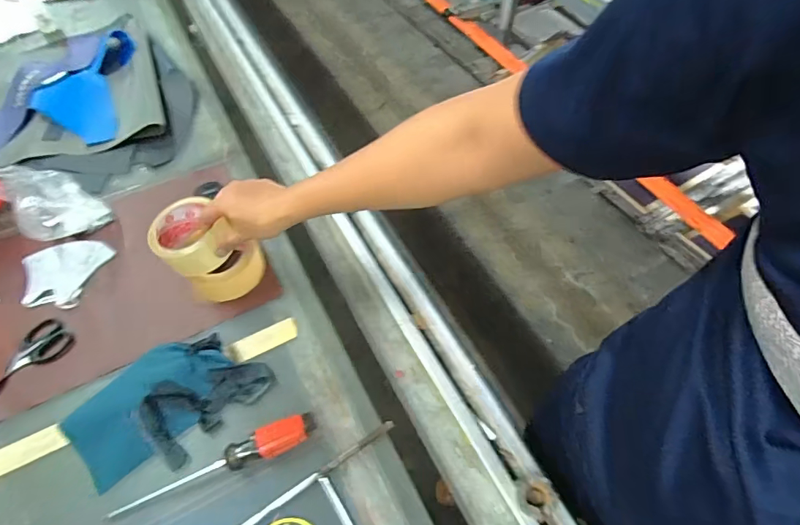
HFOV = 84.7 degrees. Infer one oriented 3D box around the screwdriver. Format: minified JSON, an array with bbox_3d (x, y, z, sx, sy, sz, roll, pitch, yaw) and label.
[{"bbox_3d":[-0.205,0.226,0.494,0.224,0.033,0.034,-20,58,-12],"label":"screwdriver"}]

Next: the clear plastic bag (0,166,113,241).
[{"bbox_3d":[-0.533,-0.093,0.669,0.110,0.104,0.107,34,63,21],"label":"clear plastic bag"}]

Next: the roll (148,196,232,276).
[{"bbox_3d":[-0.286,-0.036,0.584,0.085,0.059,0.091,-19,56,-16],"label":"roll"}]

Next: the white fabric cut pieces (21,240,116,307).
[{"bbox_3d":[-0.513,0.015,0.658,0.128,0.009,0.116,2,56,2],"label":"white fabric cut pieces"}]

